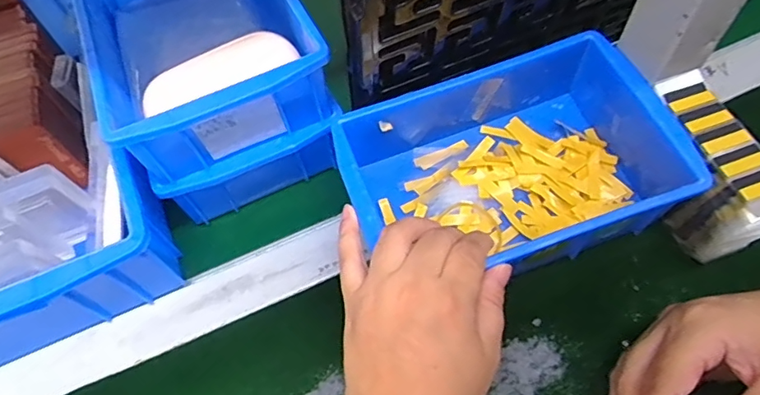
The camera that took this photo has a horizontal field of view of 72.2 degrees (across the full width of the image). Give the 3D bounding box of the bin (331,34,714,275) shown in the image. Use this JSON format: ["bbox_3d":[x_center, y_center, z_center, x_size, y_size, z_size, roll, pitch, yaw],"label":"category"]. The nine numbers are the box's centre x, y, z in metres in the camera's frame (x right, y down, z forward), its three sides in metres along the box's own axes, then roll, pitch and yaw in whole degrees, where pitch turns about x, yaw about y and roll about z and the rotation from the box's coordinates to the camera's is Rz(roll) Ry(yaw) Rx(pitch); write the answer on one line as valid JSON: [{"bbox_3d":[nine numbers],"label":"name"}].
[{"bbox_3d":[0.080,-0.021,0.343,0.199,0.066,0.136,-18,61,-6],"label":"bin"}]

